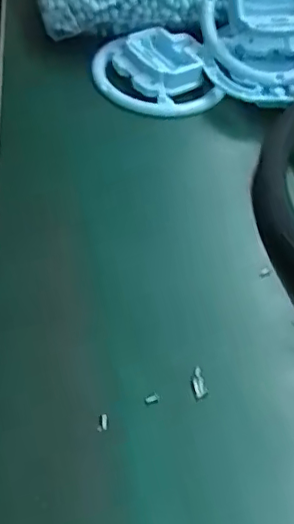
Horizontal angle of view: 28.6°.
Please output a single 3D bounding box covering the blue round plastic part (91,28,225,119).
[{"bbox_3d":[0.004,-0.149,0.447,0.086,0.033,0.093,2,51,-2],"label":"blue round plastic part"}]

